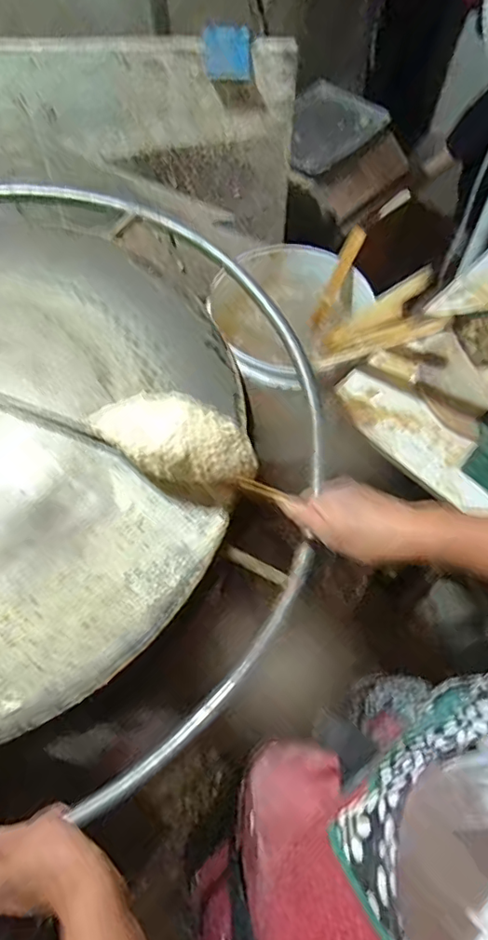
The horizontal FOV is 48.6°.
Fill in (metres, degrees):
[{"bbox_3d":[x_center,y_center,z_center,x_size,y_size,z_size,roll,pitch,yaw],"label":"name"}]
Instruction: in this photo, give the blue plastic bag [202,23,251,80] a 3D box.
[{"bbox_3d":[-0.024,-0.609,0.788,0.068,0.064,0.009,0,62,1],"label":"blue plastic bag"}]

